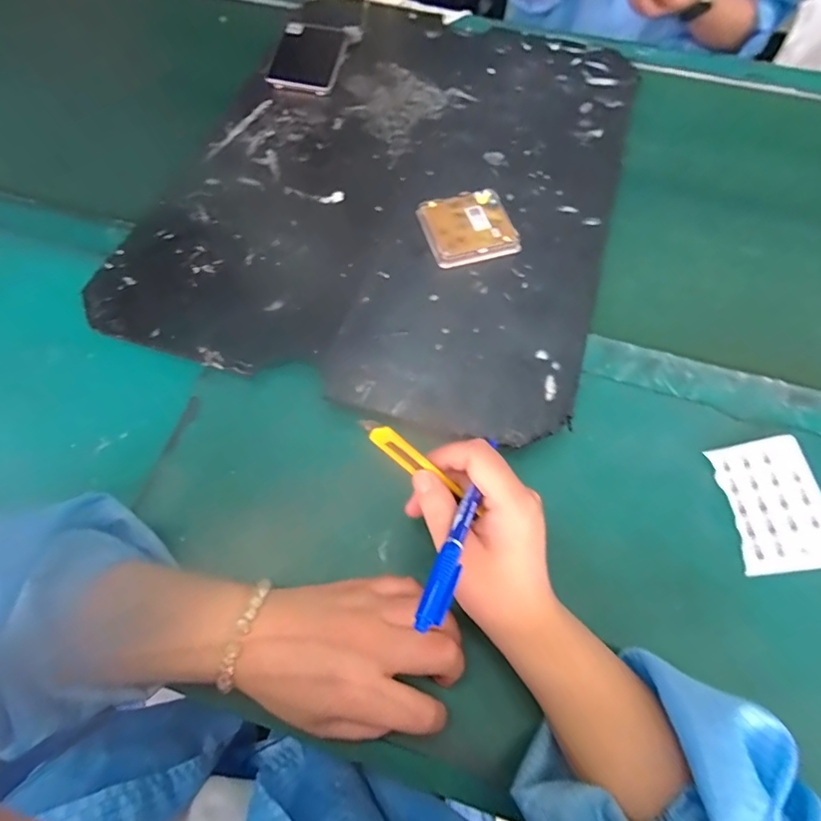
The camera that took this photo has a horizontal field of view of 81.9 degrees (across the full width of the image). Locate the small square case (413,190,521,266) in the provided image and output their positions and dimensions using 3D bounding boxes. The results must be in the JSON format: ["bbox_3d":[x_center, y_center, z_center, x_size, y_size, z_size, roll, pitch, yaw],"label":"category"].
[{"bbox_3d":[0.053,-0.171,0.443,0.079,0.013,0.079,-18,67,-7],"label":"small square case"}]

